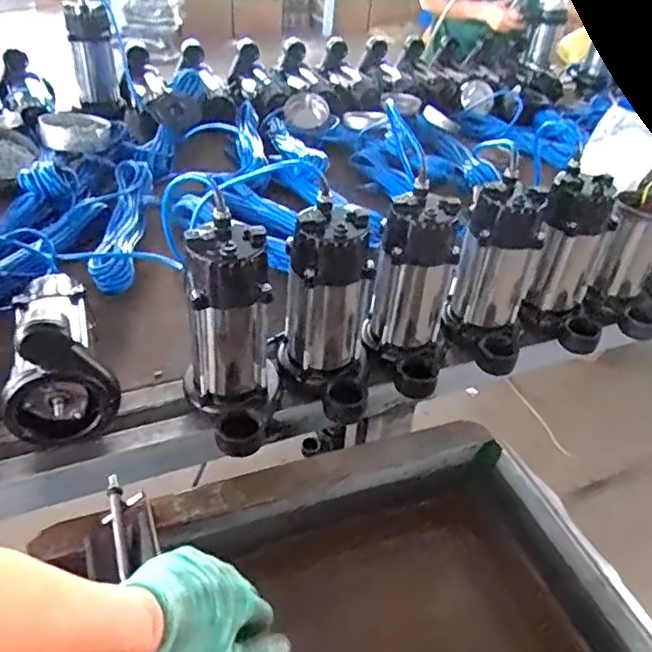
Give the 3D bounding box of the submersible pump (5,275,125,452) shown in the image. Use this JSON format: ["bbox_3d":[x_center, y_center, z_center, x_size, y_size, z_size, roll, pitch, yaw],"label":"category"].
[{"bbox_3d":[-0.341,0.007,0.732,0.122,0.163,0.237,-16,44,-25],"label":"submersible pump"}]

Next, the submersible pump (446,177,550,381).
[{"bbox_3d":[0.244,-0.074,0.855,0.114,0.238,0.120,16,40,13],"label":"submersible pump"}]

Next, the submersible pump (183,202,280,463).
[{"bbox_3d":[-0.109,0.017,0.687,0.112,0.231,0.154,-3,39,-11],"label":"submersible pump"}]

